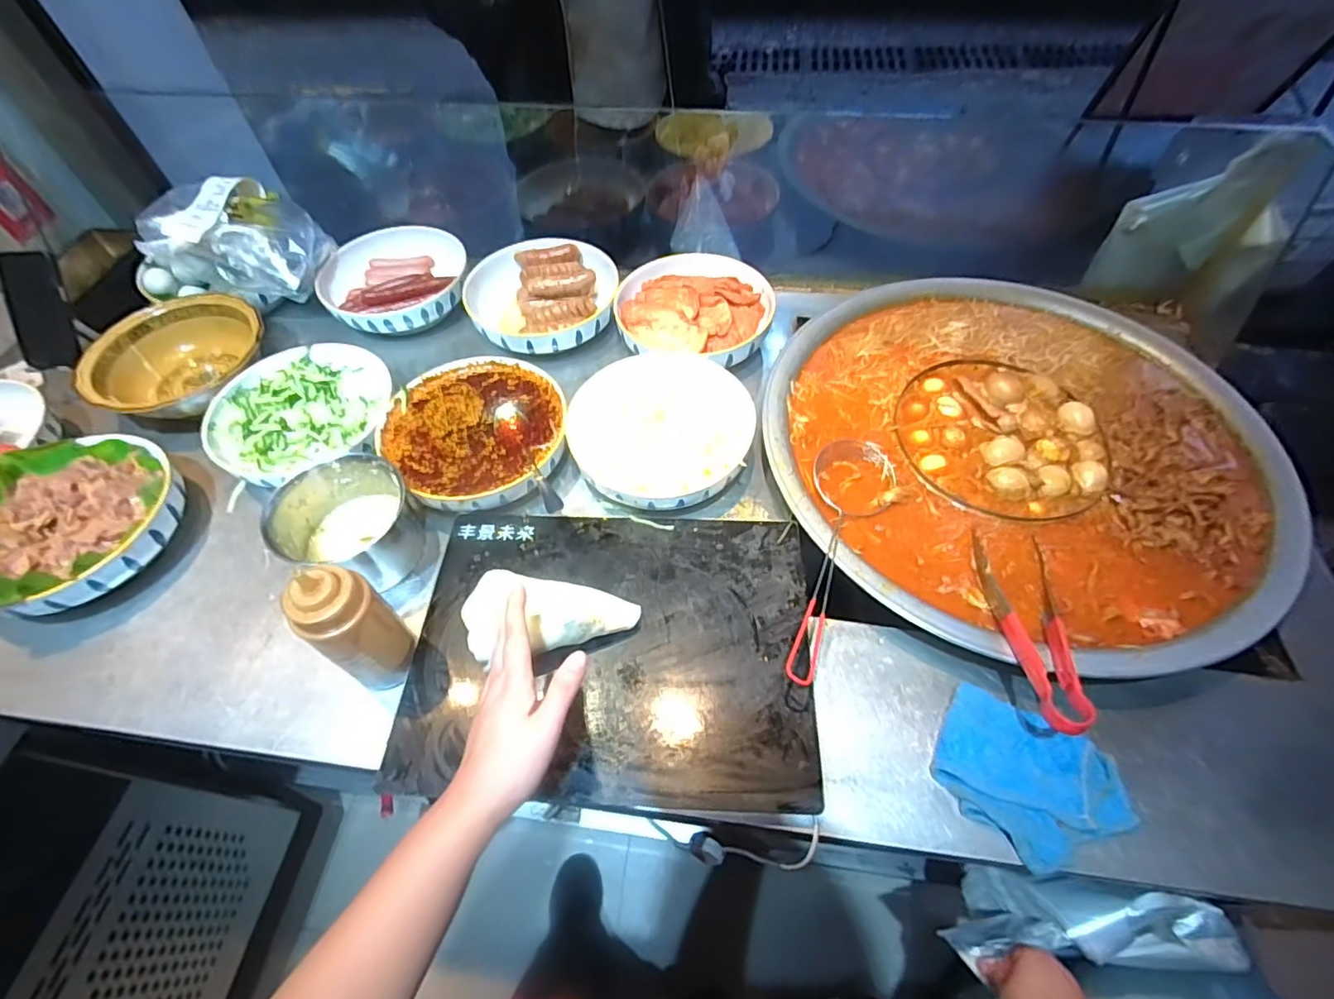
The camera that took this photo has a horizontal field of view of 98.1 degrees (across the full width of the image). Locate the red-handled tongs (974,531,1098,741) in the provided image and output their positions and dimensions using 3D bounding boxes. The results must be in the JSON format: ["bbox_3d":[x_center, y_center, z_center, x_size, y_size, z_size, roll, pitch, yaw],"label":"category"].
[{"bbox_3d":[0.353,0.121,0.550,0.070,0.026,0.210,2,43,5],"label":"red-handled tongs"}]

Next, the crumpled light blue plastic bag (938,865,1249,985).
[{"bbox_3d":[0.449,0.459,0.630,0.261,0.109,0.079,-27,45,37],"label":"crumpled light blue plastic bag"}]

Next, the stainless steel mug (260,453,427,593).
[{"bbox_3d":[-0.353,0.031,0.653,0.132,0.095,0.128,2,60,-3],"label":"stainless steel mug"}]

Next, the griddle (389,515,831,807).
[{"bbox_3d":[-0.056,0.144,0.589,0.389,0.017,0.296,0,56,3],"label":"griddle"}]

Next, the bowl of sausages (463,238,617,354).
[{"bbox_3d":[-0.187,-0.301,0.881,0.218,0.064,0.211,-1,56,2],"label":"bowl of sausages"}]

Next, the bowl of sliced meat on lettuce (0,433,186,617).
[{"bbox_3d":[-0.682,0.025,0.657,0.238,0.086,0.217,2,60,-3],"label":"bowl of sliced meat on lettuce"}]

